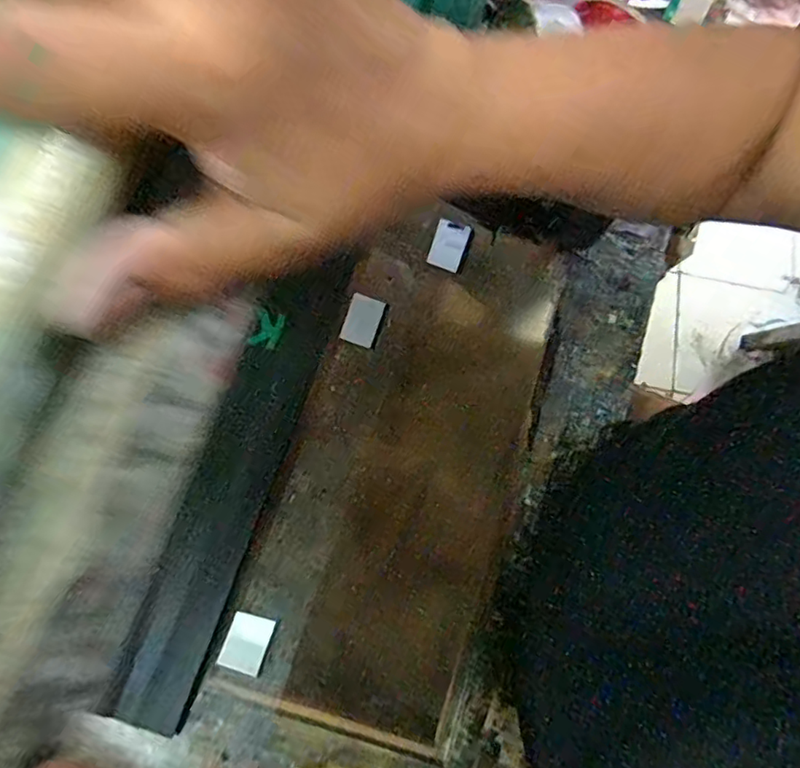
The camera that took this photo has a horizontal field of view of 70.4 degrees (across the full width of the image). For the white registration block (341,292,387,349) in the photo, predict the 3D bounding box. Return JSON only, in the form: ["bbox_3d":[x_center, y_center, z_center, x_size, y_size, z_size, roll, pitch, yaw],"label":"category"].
[{"bbox_3d":[-0.030,-0.051,0.456,0.028,0.004,0.038,18,95,-14],"label":"white registration block"}]

